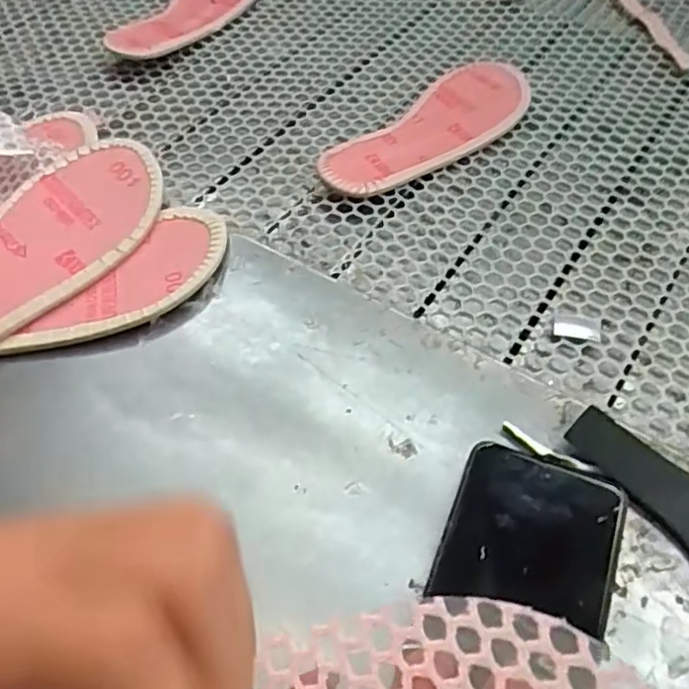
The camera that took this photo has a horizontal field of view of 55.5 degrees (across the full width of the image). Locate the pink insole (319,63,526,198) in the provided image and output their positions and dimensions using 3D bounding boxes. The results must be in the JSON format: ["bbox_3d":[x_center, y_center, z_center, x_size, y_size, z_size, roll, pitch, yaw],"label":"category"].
[{"bbox_3d":[0.079,-0.183,0.539,0.078,0.017,0.231,37,65,22],"label":"pink insole"}]

